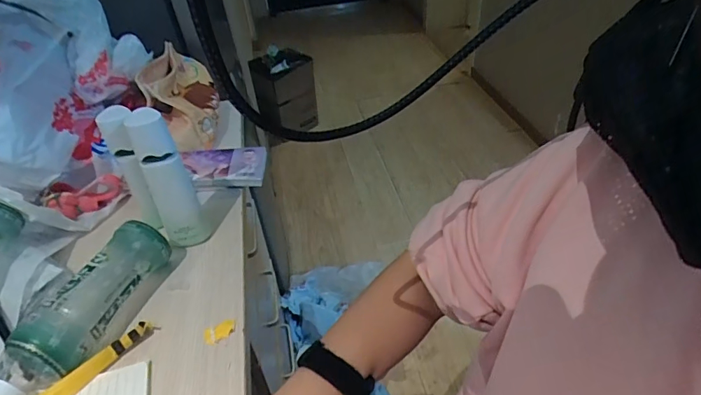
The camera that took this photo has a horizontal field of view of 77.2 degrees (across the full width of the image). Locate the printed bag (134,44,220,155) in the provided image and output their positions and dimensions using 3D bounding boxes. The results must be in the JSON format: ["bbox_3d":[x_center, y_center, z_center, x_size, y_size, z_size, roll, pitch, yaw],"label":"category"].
[{"bbox_3d":[-0.273,-0.162,0.704,0.102,0.092,0.180,-8,40,-5],"label":"printed bag"}]

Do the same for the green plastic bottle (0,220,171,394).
[{"bbox_3d":[-0.261,0.114,0.440,0.060,0.067,0.195,12,42,18],"label":"green plastic bottle"}]

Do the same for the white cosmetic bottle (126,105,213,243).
[{"bbox_3d":[-0.205,-0.016,0.502,0.046,0.180,0.042,-19,42,-17],"label":"white cosmetic bottle"}]

